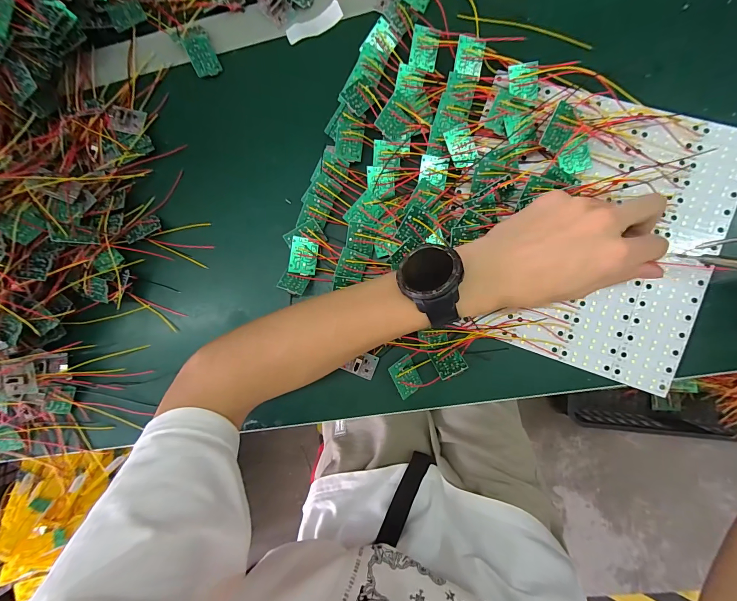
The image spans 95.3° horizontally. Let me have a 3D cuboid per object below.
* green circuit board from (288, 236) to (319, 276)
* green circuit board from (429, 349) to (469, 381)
[{"bbox_3d":[-0.063,-0.043,0.326,0.026,0.004,0.035,9,91,-13],"label":"green circuit board"},{"bbox_3d":[0.073,0.055,0.306,0.026,0.004,0.027,-26,55,4],"label":"green circuit board"}]

